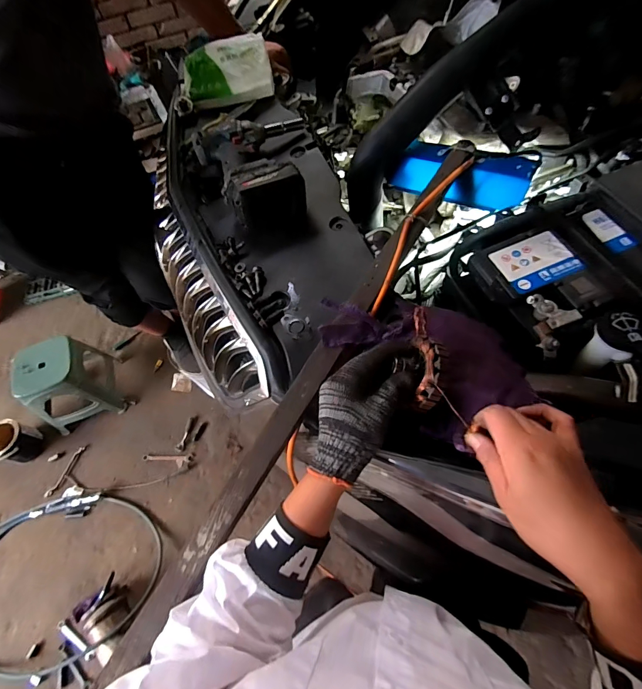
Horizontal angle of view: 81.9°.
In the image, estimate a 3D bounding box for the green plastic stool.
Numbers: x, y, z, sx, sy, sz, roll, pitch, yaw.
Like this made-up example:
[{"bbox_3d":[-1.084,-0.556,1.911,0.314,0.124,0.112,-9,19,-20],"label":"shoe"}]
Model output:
[{"bbox_3d":[-1.091,0.169,1.623,0.285,0.337,0.284,-21,62,-6],"label":"green plastic stool"}]

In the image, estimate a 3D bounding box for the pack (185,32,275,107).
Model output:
[{"bbox_3d":[-0.197,-0.569,0.776,0.183,0.116,0.052,-11,21,6],"label":"pack"}]

